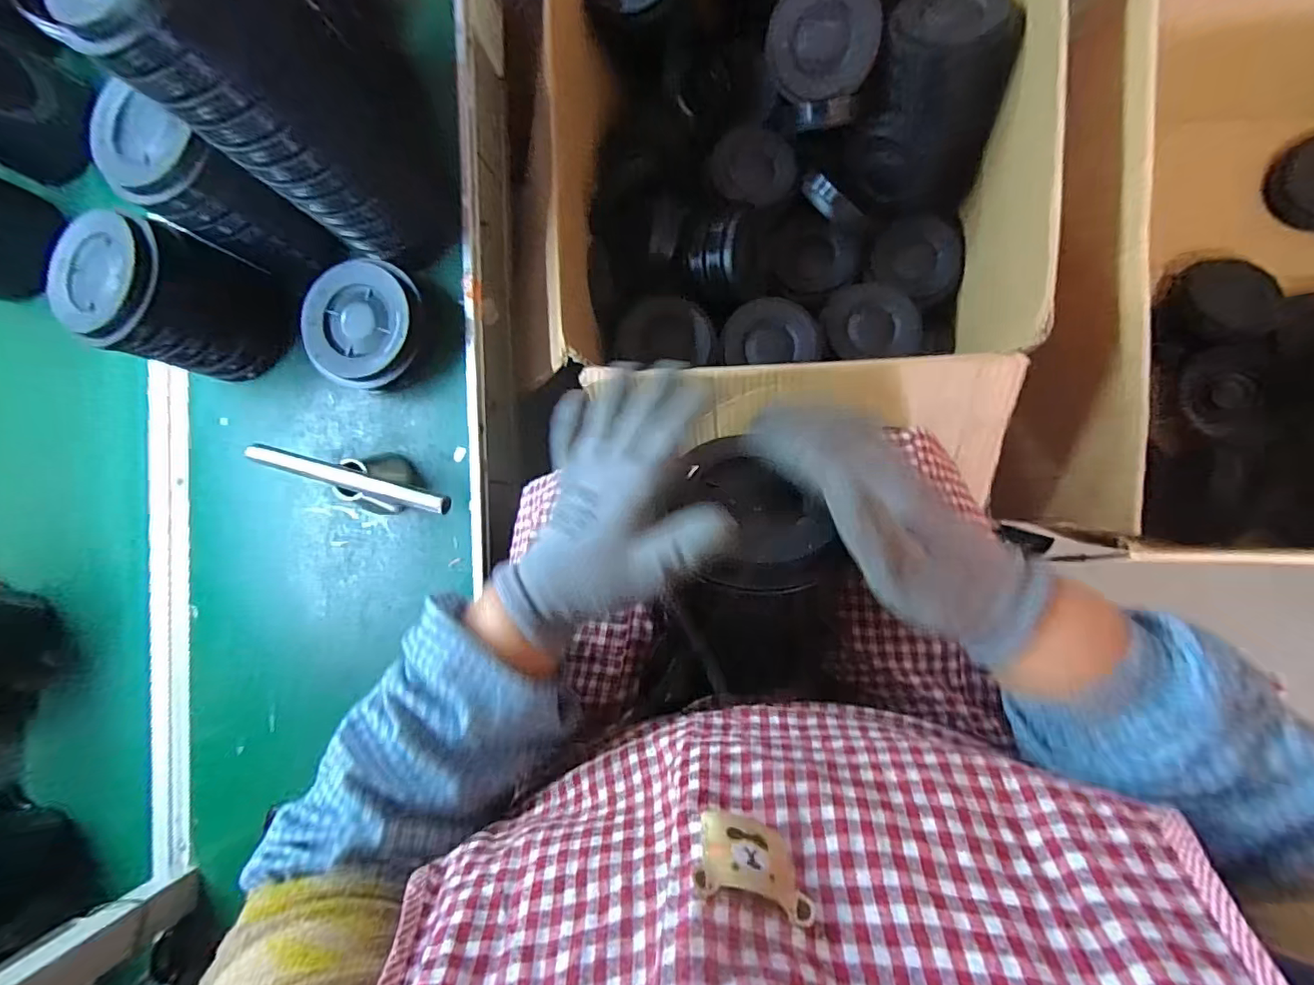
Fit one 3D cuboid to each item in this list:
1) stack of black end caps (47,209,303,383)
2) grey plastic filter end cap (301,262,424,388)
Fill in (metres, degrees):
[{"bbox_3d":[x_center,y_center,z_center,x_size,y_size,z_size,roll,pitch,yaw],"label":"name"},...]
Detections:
[{"bbox_3d":[-0.448,-0.177,0.526,0.111,0.135,0.110,14,90,10],"label":"stack of black end caps"},{"bbox_3d":[-0.280,-0.161,0.527,0.106,0.023,0.115,0,88,9],"label":"grey plastic filter end cap"}]

